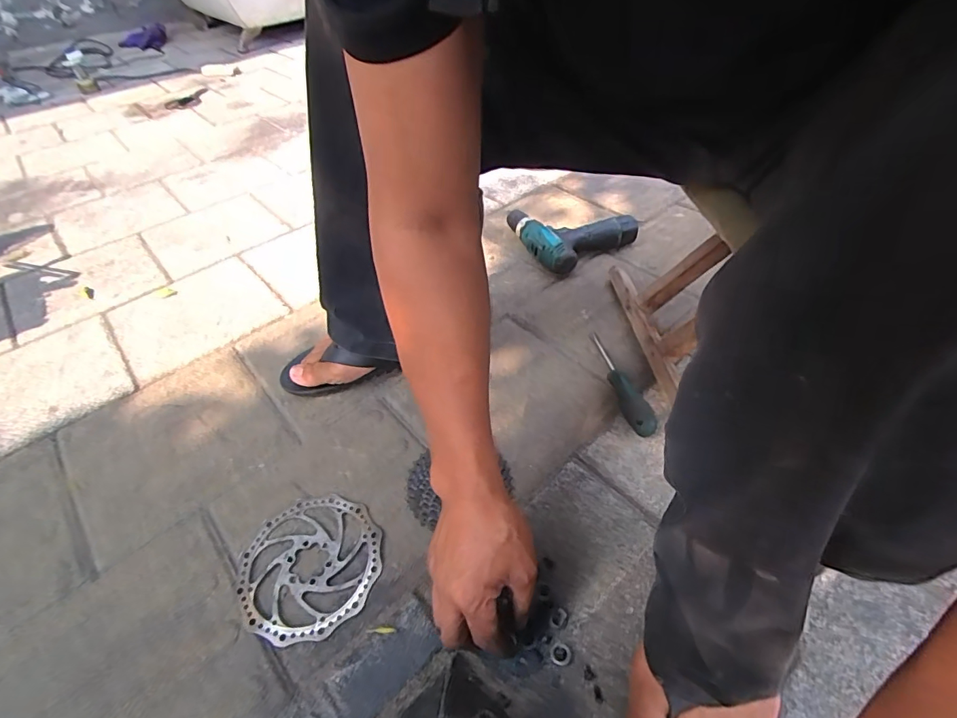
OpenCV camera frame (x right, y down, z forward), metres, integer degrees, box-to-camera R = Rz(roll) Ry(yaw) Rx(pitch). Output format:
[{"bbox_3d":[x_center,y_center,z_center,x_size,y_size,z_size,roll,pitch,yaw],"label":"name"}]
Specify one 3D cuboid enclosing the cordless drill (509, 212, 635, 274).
[{"bbox_3d":[0.164,-0.239,0.886,0.205,0.064,0.174,-30,50,-23],"label":"cordless drill"}]

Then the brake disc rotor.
[{"bbox_3d":[-0.180,0.219,0.508,0.147,0.004,0.149,-12,48,-10],"label":"brake disc rotor"}]

